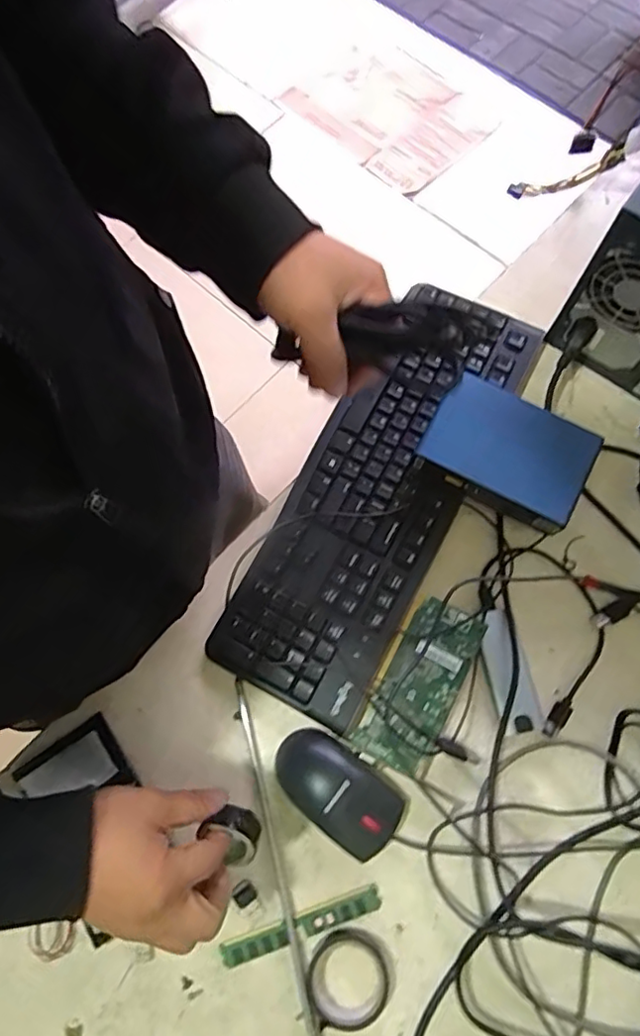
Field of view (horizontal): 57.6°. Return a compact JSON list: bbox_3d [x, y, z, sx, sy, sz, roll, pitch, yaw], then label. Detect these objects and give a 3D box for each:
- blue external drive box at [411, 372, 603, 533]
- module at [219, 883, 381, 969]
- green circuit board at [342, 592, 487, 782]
[{"bbox_3d":[0.169,-0.057,0.532,0.141,0.054,0.090,29,78,9],"label":"blue external drive box"},{"bbox_3d":[-0.015,0.328,0.467,0.131,0.006,0.018,-19,75,-3],"label":"module"},{"bbox_3d":[0.085,0.144,0.506,0.069,0.011,0.145,27,77,9],"label":"green circuit board"}]

